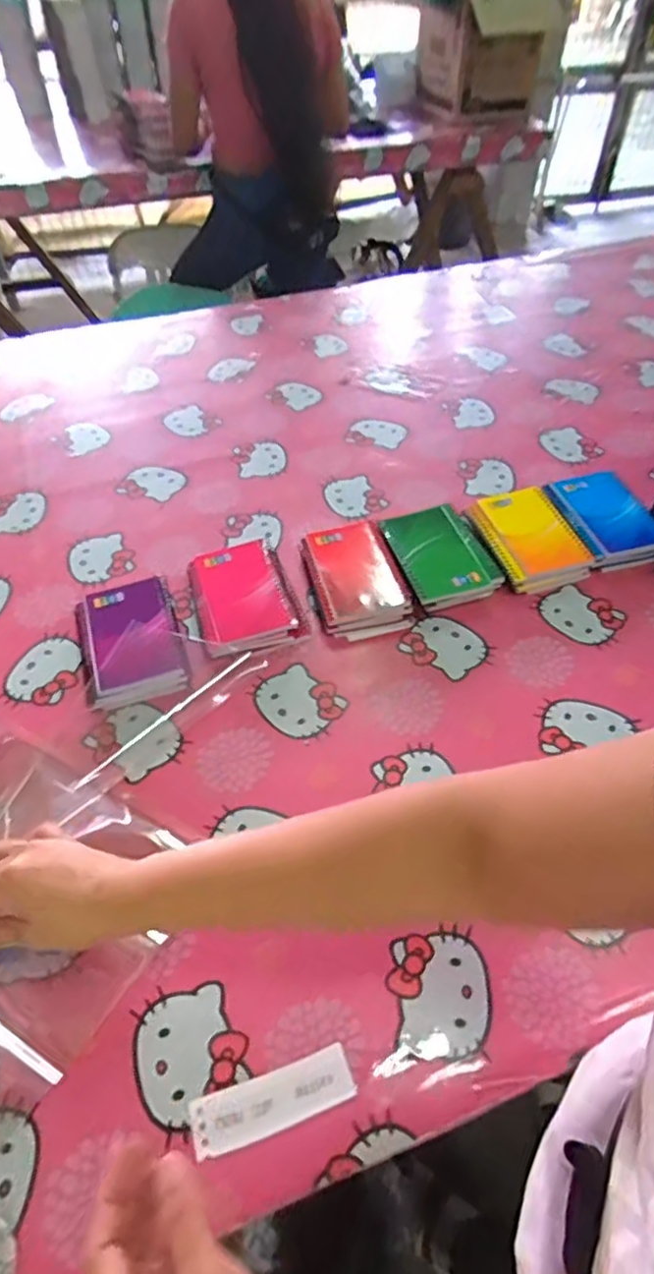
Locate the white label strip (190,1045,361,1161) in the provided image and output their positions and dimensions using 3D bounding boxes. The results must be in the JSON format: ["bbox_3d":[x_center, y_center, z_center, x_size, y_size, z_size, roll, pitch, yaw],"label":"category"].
[{"bbox_3d":[-0.035,0.308,0.415,0.107,0.004,0.033,-15,53,-12],"label":"white label strip"}]

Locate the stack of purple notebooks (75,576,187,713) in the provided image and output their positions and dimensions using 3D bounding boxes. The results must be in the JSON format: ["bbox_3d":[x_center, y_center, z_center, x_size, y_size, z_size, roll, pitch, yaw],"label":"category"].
[{"bbox_3d":[-0.199,0.004,0.632,0.098,0.036,0.142,-15,53,-11],"label":"stack of purple notebooks"}]

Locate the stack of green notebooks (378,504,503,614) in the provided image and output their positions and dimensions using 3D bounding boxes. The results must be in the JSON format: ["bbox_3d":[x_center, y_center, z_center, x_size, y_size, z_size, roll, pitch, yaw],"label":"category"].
[{"bbox_3d":[0.127,-0.091,0.704,0.098,0.031,0.139,-17,52,-12],"label":"stack of green notebooks"}]

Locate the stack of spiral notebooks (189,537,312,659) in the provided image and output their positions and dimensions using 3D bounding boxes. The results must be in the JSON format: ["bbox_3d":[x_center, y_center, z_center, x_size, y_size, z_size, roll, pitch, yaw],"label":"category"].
[{"bbox_3d":[-0.089,-0.043,0.671,0.103,0.023,0.143,-17,52,-13],"label":"stack of spiral notebooks"}]

